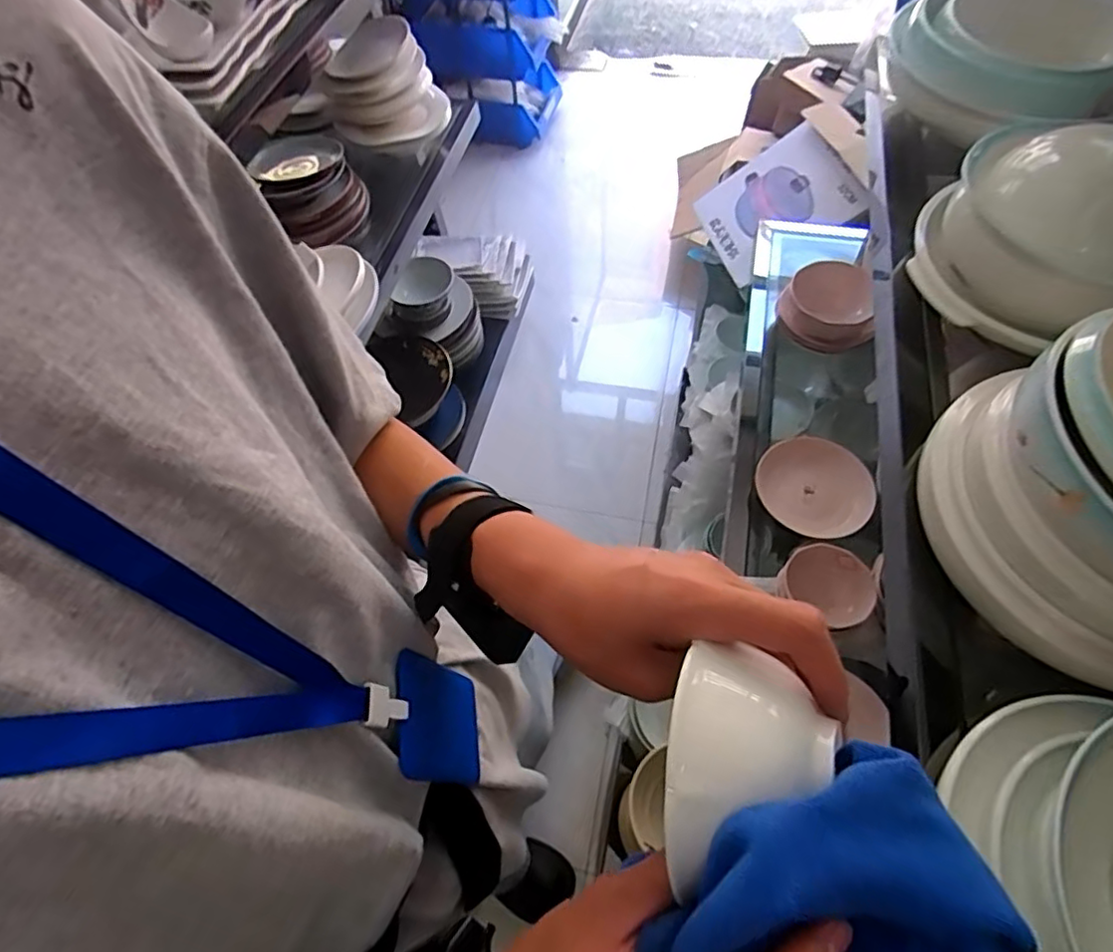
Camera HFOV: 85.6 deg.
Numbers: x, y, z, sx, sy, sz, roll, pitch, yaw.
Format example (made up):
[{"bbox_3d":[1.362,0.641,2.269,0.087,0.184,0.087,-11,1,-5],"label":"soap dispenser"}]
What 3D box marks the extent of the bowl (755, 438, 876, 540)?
[{"bbox_3d":[0.402,0.016,0.936,0.172,0.048,0.137,38,104,35],"label":"bowl"}]

